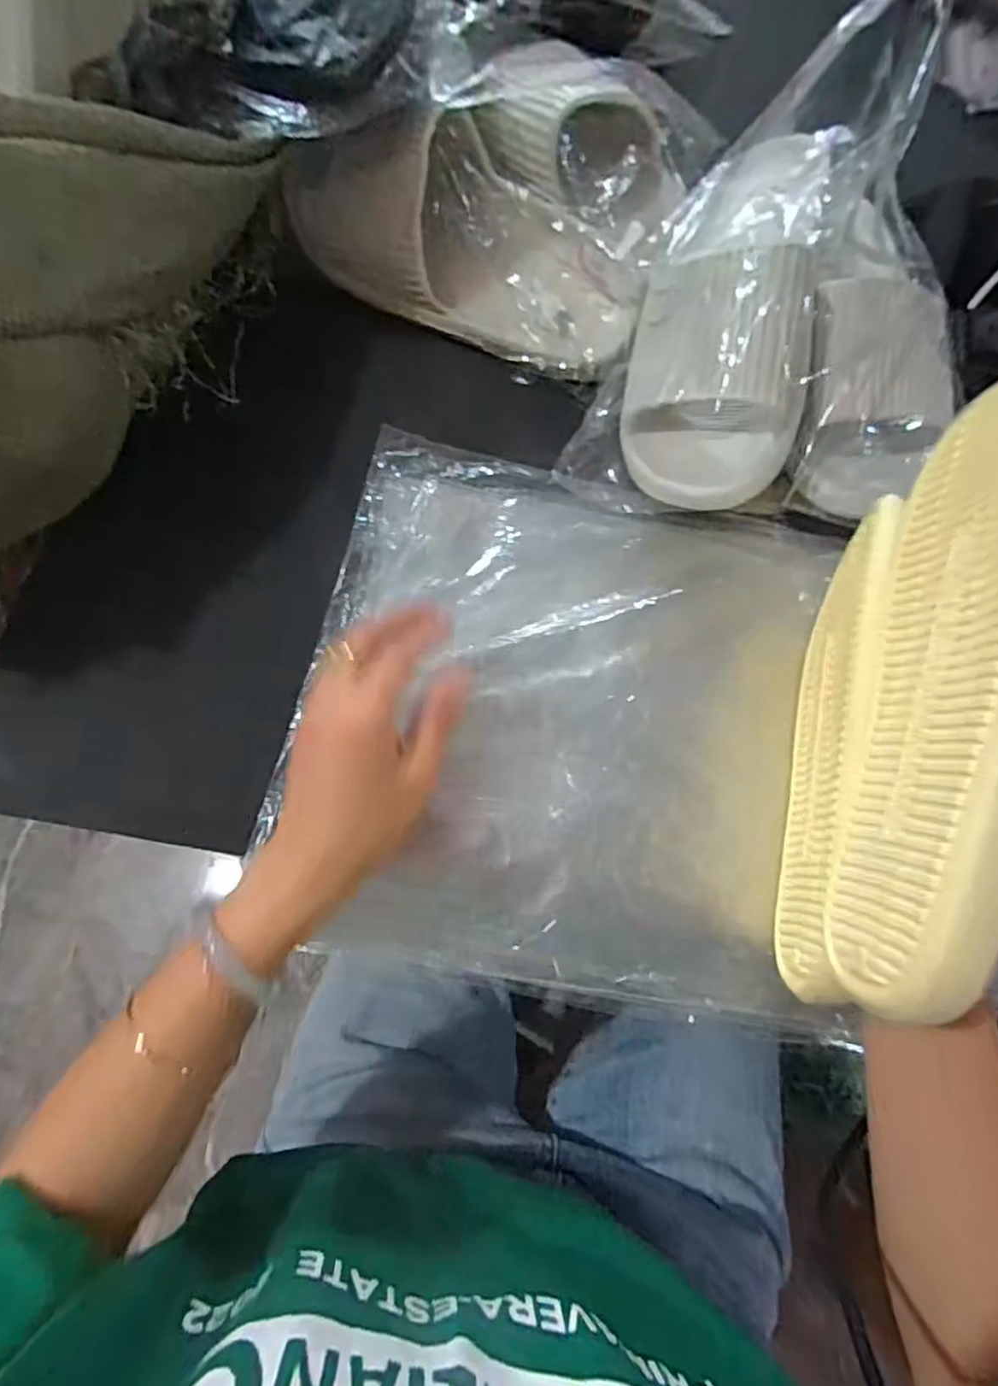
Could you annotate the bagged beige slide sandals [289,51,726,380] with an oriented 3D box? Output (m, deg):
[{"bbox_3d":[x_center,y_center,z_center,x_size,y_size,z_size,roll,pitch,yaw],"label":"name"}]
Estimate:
[{"bbox_3d":[-0.008,-0.356,0.475,0.264,0.085,0.194,21,72,7],"label":"bagged beige slide sandals"}]

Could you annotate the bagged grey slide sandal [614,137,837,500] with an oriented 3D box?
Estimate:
[{"bbox_3d":[0.142,-0.242,0.431,0.102,0.111,0.260,11,71,4],"label":"bagged grey slide sandal"}]

